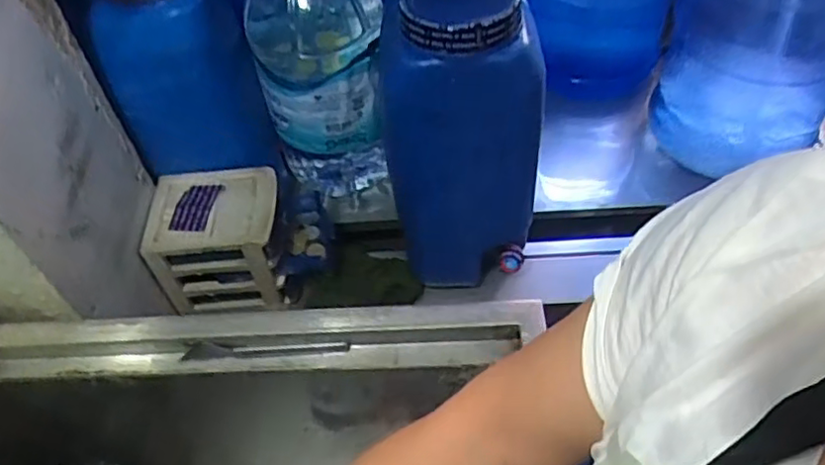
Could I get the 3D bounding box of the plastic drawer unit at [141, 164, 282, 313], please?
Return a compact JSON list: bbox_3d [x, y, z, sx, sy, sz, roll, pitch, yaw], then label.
[{"bbox_3d":[-0.260,0.011,0.894,0.167,0.136,0.135,-8,51,-1],"label":"plastic drawer unit"}]

